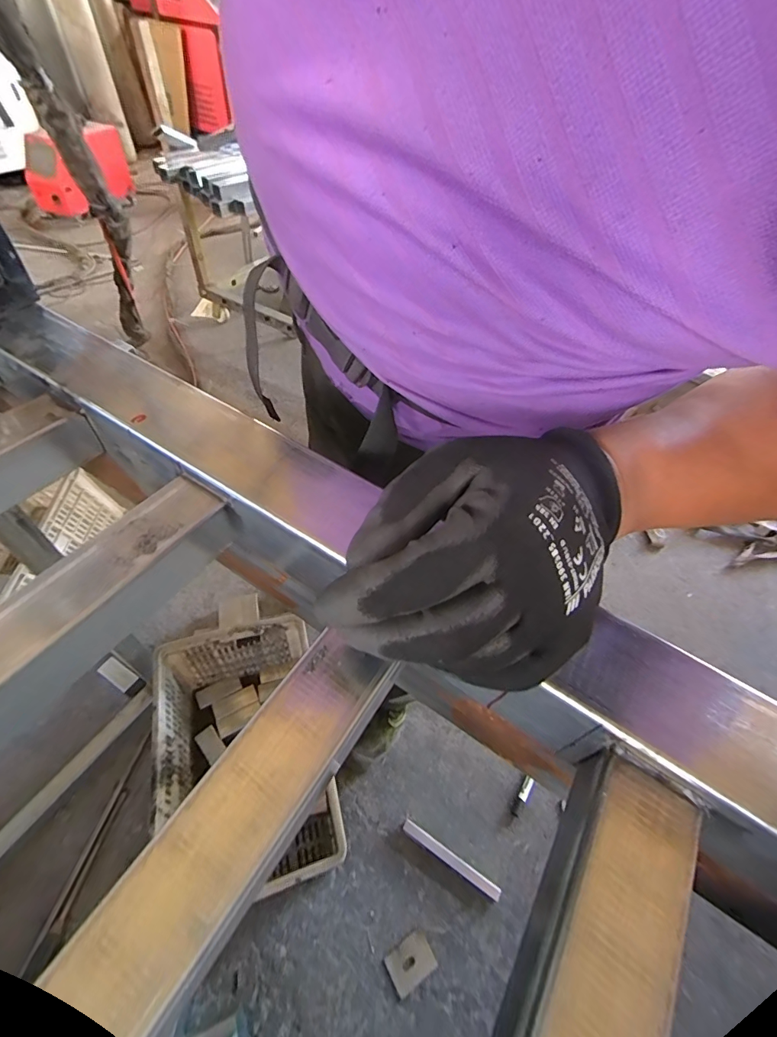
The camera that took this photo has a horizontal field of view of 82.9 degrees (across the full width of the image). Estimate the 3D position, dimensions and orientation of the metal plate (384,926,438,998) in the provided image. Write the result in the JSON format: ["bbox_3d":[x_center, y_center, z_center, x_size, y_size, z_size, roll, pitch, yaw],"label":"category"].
[{"bbox_3d":[0.041,0.816,0.809,0.083,0.005,0.065,-25,65,-19],"label":"metal plate"}]

